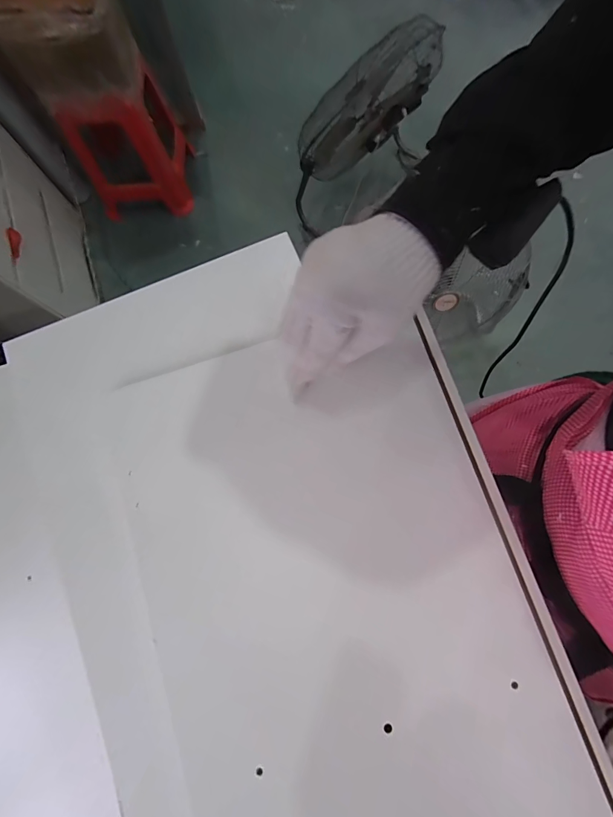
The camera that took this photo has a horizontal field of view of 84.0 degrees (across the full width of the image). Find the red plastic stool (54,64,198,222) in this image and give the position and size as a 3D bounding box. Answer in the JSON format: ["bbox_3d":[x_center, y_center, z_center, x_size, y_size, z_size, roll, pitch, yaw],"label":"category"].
[{"bbox_3d":[-0.659,-1.012,1.276,0.344,0.382,0.376,-5,79,0],"label":"red plastic stool"}]

